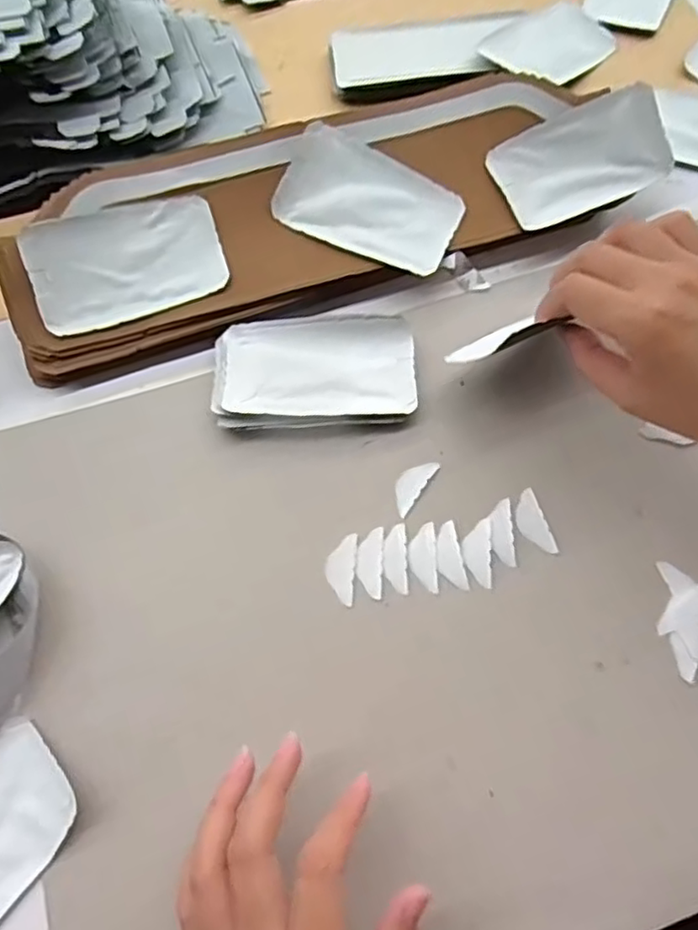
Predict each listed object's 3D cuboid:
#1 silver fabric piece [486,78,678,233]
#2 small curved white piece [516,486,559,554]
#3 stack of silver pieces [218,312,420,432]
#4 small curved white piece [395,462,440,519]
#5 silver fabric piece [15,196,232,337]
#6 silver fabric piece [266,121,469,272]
[{"bbox_3d":[0.162,-0.212,0.451,0.117,0.009,0.067,-25,97,0],"label":"silver fabric piece"},{"bbox_3d":[0.107,0.033,0.379,0.016,0.004,0.040,-15,66,-6],"label":"small curved white piece"},{"bbox_3d":[-0.022,-0.060,0.417,0.125,0.012,0.075,-2,66,0],"label":"stack of silver pieces"},{"bbox_3d":[0.038,0.011,0.391,0.015,0.004,0.039,33,70,15],"label":"small curved white piece"},{"bbox_3d":[-0.143,-0.131,0.421,0.119,0.005,0.070,-17,93,-11],"label":"silver fabric piece"},{"bbox_3d":[0.015,-0.179,0.441,0.119,0.009,0.071,23,86,-4],"label":"silver fabric piece"}]

